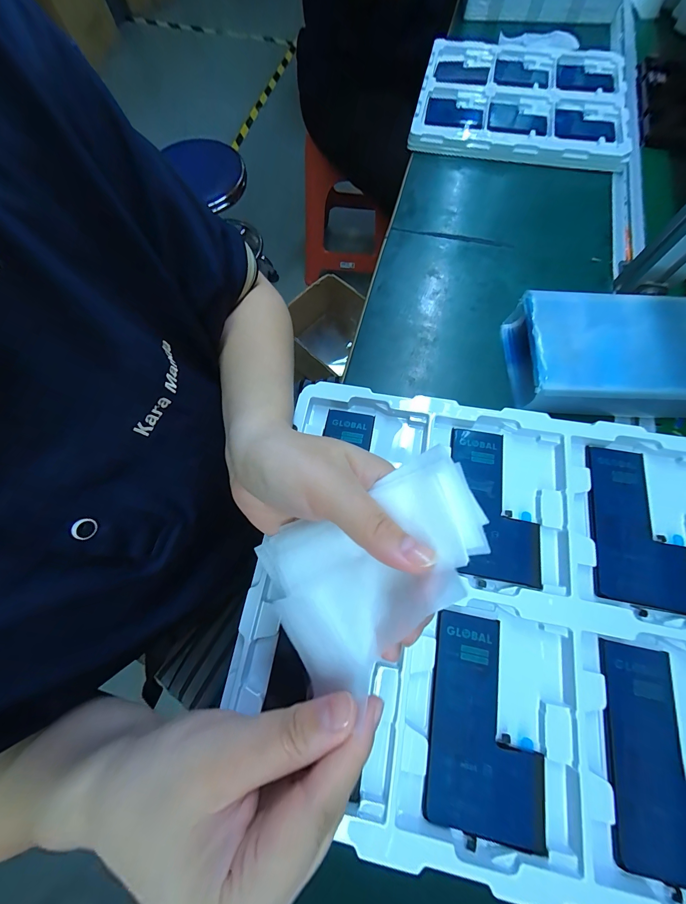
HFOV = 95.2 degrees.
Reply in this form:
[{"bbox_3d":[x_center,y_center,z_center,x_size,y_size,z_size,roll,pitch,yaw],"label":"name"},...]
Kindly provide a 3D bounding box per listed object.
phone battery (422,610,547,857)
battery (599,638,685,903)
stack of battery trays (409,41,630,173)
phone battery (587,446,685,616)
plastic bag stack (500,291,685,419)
[{"bbox_3d":[0.087,0.162,0.189,0.066,0.004,0.108,10,72,4],"label":"phone battery"},{"bbox_3d":[0.187,0.177,0.180,0.066,0.004,0.110,9,71,4],"label":"battery"},{"bbox_3d":[0.291,-0.585,0.522,0.325,0.028,0.295,12,72,5],"label":"stack of battery trays"},{"bbox_3d":[0.211,0.052,0.223,0.066,0.004,0.108,9,72,4],"label":"phone battery"},{"bbox_3d":[0.341,-0.096,0.338,0.313,0.050,0.141,4,71,2],"label":"plastic bag stack"}]

